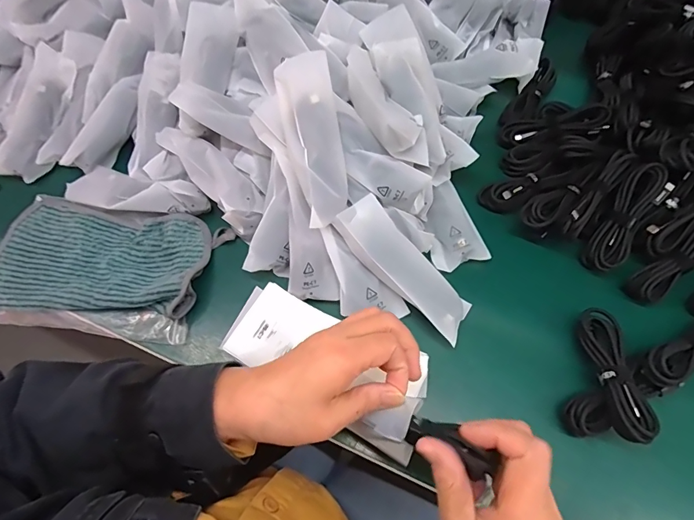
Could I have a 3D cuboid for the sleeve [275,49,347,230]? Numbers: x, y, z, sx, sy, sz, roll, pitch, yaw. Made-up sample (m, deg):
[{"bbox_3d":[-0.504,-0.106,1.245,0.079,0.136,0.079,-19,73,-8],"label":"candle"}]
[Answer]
[{"bbox_3d":[-0.030,-0.108,0.375,0.049,0.022,0.150,-11,92,-2],"label":"sleeve"}]

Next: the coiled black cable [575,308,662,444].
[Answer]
[{"bbox_3d":[0.229,0.097,0.352,0.029,0.022,0.112,0,52,2],"label":"coiled black cable"}]

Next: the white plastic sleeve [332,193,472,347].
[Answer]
[{"bbox_3d":[0.054,0.008,0.389,0.050,0.023,0.152,-44,89,-14],"label":"white plastic sleeve"}]

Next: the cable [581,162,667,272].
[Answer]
[{"bbox_3d":[0.276,-0.042,0.407,0.034,0.019,0.113,28,94,12],"label":"cable"}]

